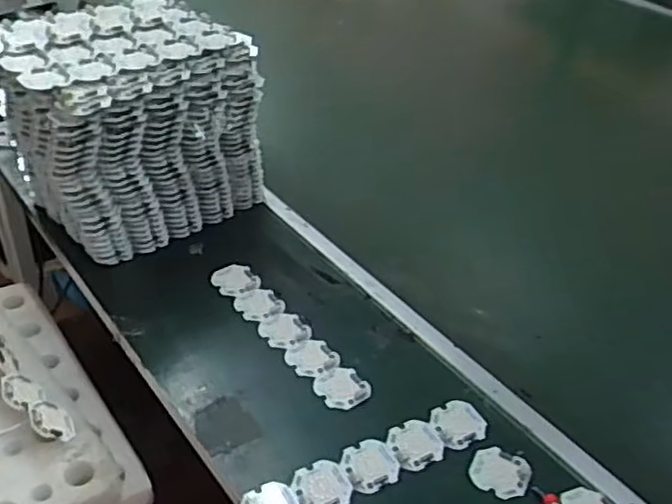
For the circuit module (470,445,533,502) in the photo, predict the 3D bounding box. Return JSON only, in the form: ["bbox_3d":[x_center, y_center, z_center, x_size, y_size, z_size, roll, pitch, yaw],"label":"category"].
[{"bbox_3d":[0.144,0.192,0.611,0.050,0.007,0.046,20,40,19],"label":"circuit module"}]

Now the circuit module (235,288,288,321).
[{"bbox_3d":[-0.083,0.058,0.759,0.044,0.006,0.050,-21,45,-31],"label":"circuit module"}]

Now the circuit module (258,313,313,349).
[{"bbox_3d":[-0.053,0.082,0.730,0.049,0.007,0.048,-16,42,-26],"label":"circuit module"}]

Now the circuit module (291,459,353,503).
[{"bbox_3d":[-0.010,0.197,0.586,0.046,0.006,0.050,-10,40,-20],"label":"circuit module"}]

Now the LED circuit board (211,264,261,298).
[{"bbox_3d":[-0.112,0.032,0.785,0.045,0.008,0.047,-23,45,-32],"label":"LED circuit board"}]

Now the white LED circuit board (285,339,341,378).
[{"bbox_3d":[-0.025,0.106,0.700,0.043,0.009,0.050,-20,44,-30],"label":"white LED circuit board"}]

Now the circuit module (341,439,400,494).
[{"bbox_3d":[0.030,0.184,0.606,0.048,0.004,0.048,-19,43,-29],"label":"circuit module"}]

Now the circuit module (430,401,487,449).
[{"bbox_3d":[0.114,0.159,0.645,0.047,0.011,0.045,-12,40,-21],"label":"circuit module"}]

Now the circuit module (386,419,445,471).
[{"bbox_3d":[0.072,0.172,0.627,0.046,0.004,0.048,-9,40,-19],"label":"circuit module"}]

